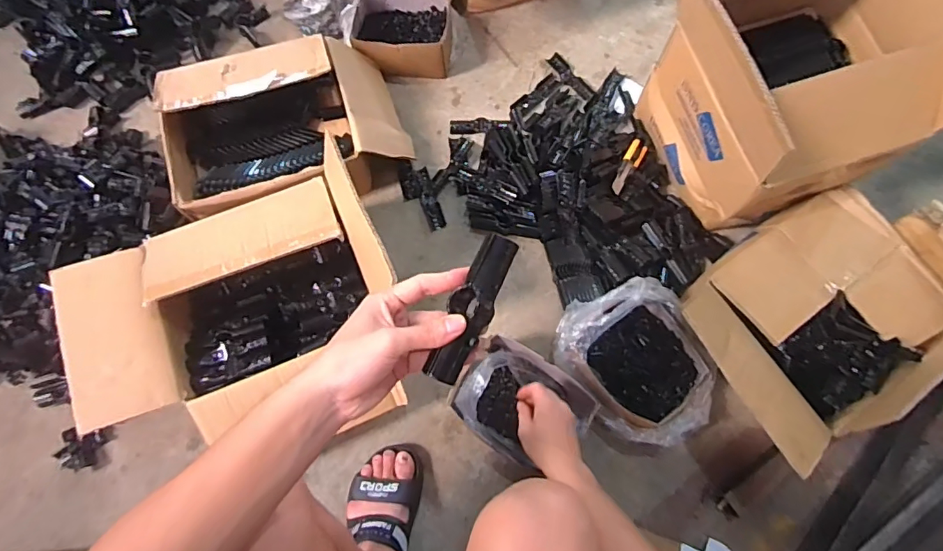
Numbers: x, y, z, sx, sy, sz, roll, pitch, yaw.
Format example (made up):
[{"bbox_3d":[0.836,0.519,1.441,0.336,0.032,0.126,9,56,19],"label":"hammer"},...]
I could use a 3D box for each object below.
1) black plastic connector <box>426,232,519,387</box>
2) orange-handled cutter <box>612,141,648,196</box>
[{"bbox_3d":[0.001,0.027,0.420,0.032,0.032,0.127,22,81,8],"label":"black plastic connector"},{"bbox_3d":[0.299,-0.209,0.951,0.033,0.014,0.150,28,60,9],"label":"orange-handled cutter"}]

